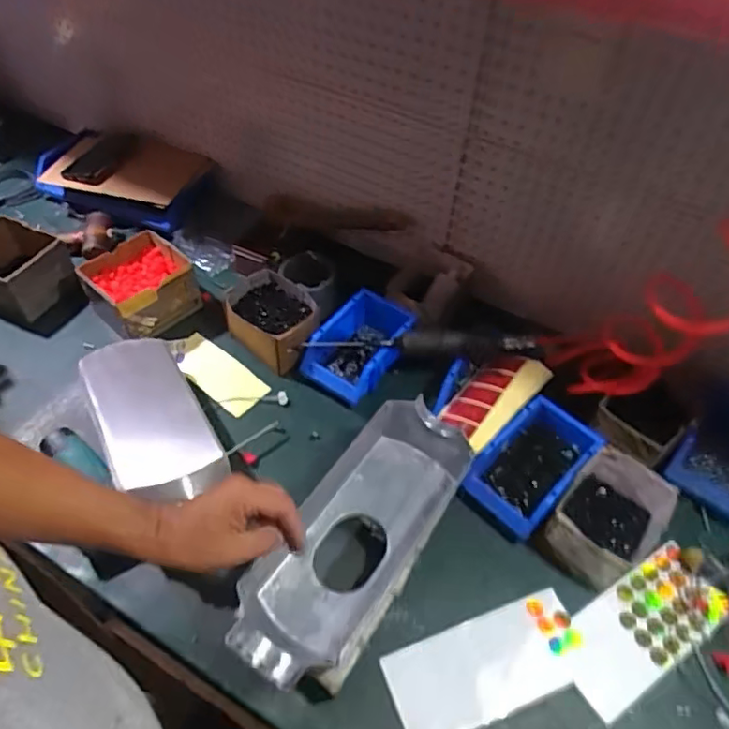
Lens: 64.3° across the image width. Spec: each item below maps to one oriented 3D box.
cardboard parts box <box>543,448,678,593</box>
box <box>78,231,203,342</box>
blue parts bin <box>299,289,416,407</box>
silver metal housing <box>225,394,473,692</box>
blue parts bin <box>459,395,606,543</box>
[{"bbox_3d":[0.323,0.206,0.766,0.115,0.096,0.165,36,57,25],"label":"cardboard parts box"},{"bbox_3d":[-0.388,-0.135,1.013,0.158,0.089,0.152,37,58,25],"label":"box"},{"bbox_3d":[-0.006,-0.029,0.941,0.123,0.080,0.171,29,55,20],"label":"blue parts bin"},{"bbox_3d":[-0.007,0.202,0.711,0.146,0.067,0.365,27,54,19],"label":"silver metal housing"},{"bbox_3d":[0.236,0.141,0.820,0.115,0.071,0.194,38,58,25],"label":"blue parts bin"}]

